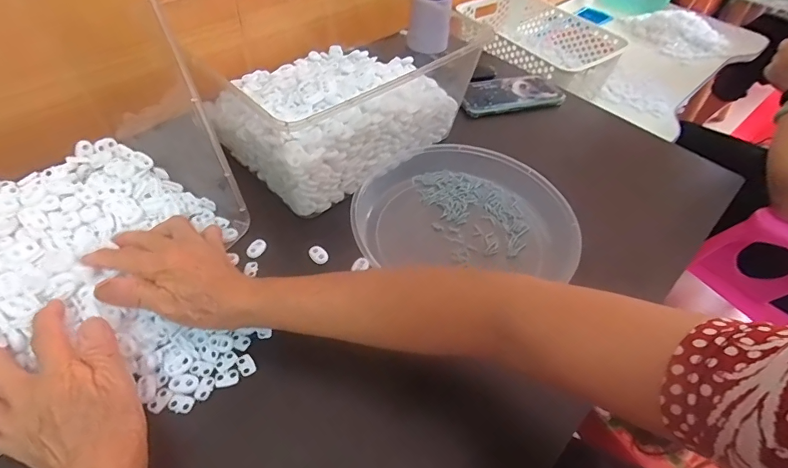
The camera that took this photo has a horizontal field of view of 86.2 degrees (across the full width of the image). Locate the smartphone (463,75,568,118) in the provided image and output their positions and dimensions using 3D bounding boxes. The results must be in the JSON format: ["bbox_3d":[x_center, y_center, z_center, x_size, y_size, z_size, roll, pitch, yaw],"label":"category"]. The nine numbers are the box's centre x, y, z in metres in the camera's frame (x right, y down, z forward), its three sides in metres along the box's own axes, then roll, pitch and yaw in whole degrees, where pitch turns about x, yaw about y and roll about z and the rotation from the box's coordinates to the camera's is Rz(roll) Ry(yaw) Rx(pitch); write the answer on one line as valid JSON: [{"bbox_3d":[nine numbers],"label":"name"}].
[{"bbox_3d":[0.179,-0.217,0.655,0.164,0.013,0.085,-15,54,-16],"label":"smartphone"}]

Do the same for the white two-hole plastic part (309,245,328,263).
[{"bbox_3d":[-0.078,0.021,0.434,0.022,0.008,0.014,36,55,22],"label":"white two-hole plastic part"}]

